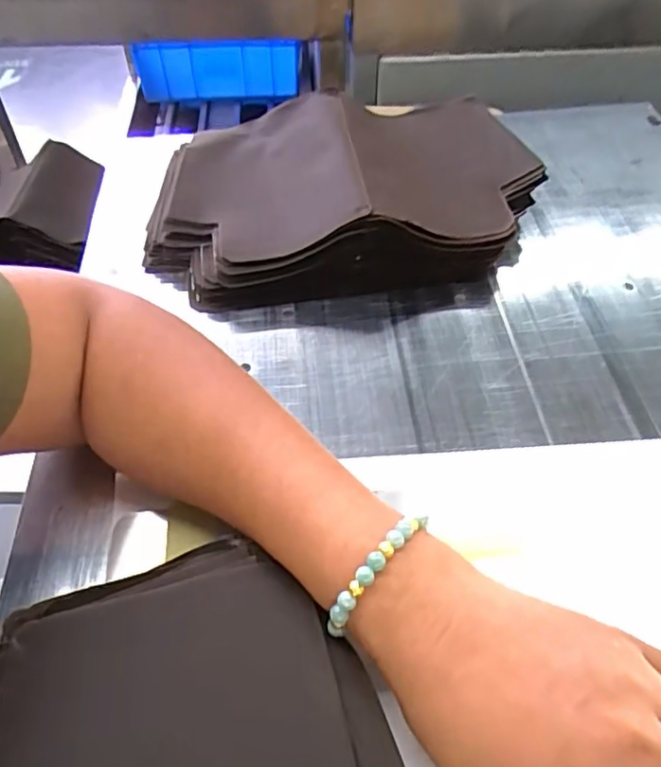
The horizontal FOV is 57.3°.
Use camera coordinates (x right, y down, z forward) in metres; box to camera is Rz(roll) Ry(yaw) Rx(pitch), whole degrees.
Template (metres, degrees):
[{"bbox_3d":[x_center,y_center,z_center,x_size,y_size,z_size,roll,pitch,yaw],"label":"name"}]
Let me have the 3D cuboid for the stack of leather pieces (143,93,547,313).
[{"bbox_3d":[0.006,-0.144,0.453,0.285,0.060,0.184,-9,52,-7],"label":"stack of leather pieces"}]

